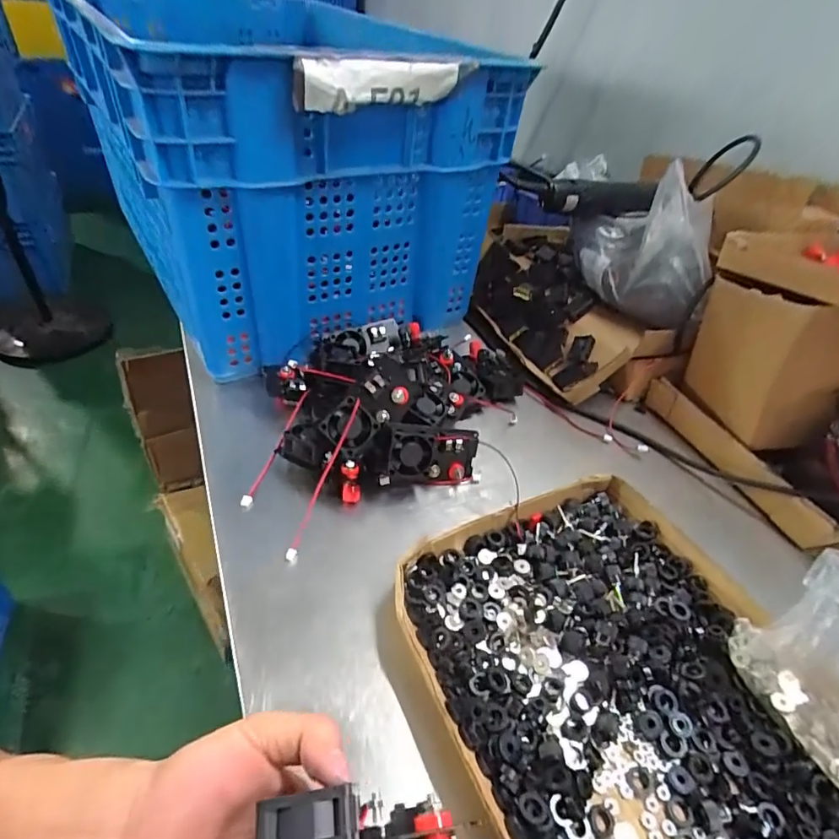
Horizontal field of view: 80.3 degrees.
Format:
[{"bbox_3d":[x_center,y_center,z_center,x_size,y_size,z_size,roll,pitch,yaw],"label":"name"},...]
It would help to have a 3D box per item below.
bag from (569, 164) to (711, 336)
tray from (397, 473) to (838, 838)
[{"bbox_3d":[0.262,-0.204,0.593,0.165,0.155,0.095,22,44,16],"label":"bag"},{"bbox_3d":[0.146,0.189,0.331,0.249,0.035,0.315,-15,46,-23],"label":"tray"}]

